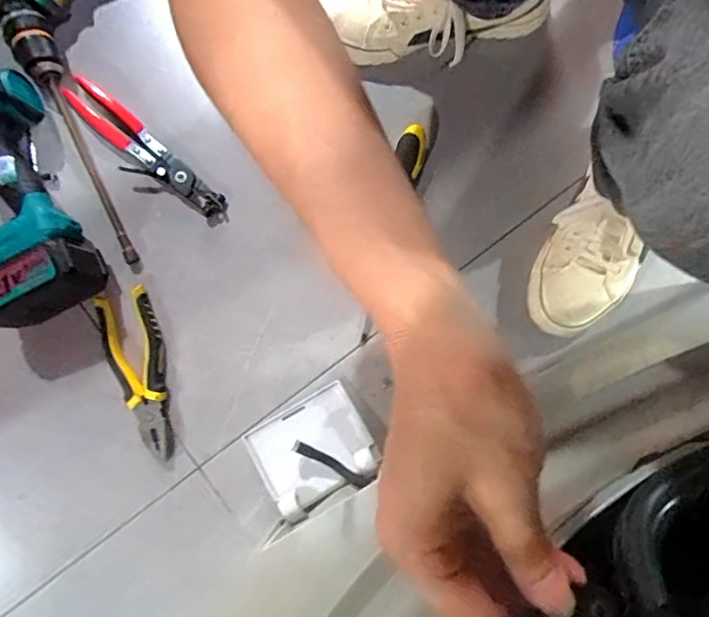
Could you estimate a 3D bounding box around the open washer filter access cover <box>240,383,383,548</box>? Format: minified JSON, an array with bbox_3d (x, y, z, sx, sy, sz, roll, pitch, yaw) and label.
[{"bbox_3d":[-0.047,0.154,0.536,0.128,0.023,0.110,-28,81,-5],"label":"open washer filter access cover"}]

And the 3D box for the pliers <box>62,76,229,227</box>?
[{"bbox_3d":[-0.223,-0.159,0.553,0.193,0.030,0.051,41,82,-8],"label":"pliers"}]

